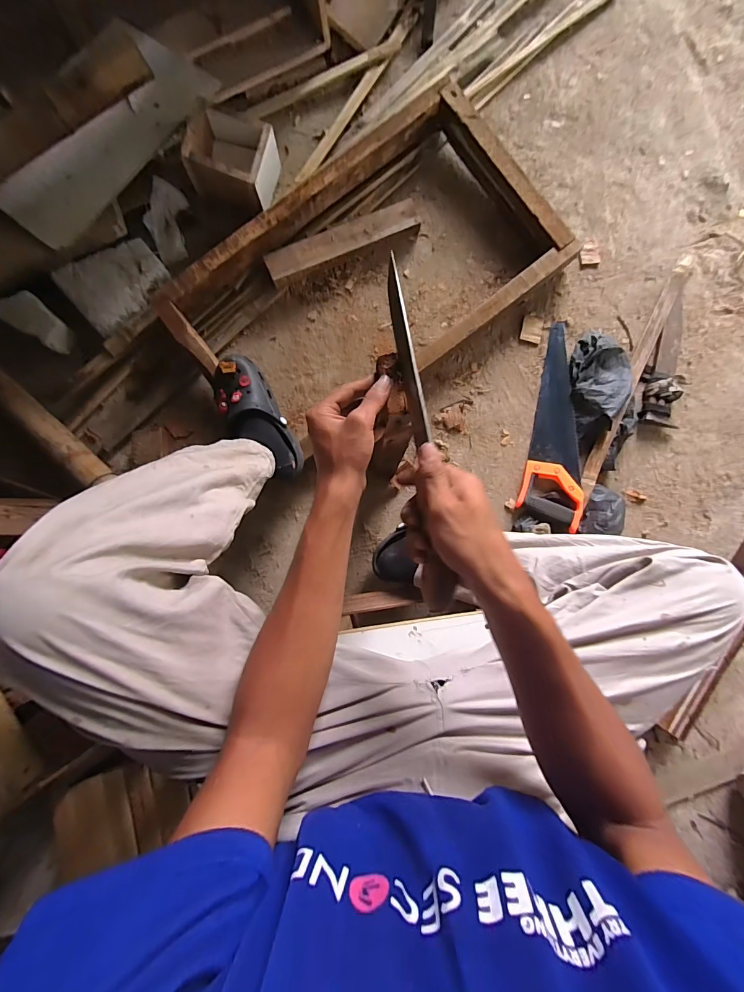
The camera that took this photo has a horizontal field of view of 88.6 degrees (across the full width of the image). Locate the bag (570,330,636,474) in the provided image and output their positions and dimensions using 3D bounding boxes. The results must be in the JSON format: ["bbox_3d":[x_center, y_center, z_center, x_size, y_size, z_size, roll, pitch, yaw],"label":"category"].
[{"bbox_3d":[0.480,-0.200,0.784,0.126,0.057,0.291,-2,86,1],"label":"bag"}]

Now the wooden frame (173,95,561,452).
[{"bbox_3d":[-0.011,-0.455,0.799,0.771,0.074,0.460,-37,86,-2],"label":"wooden frame"}]

